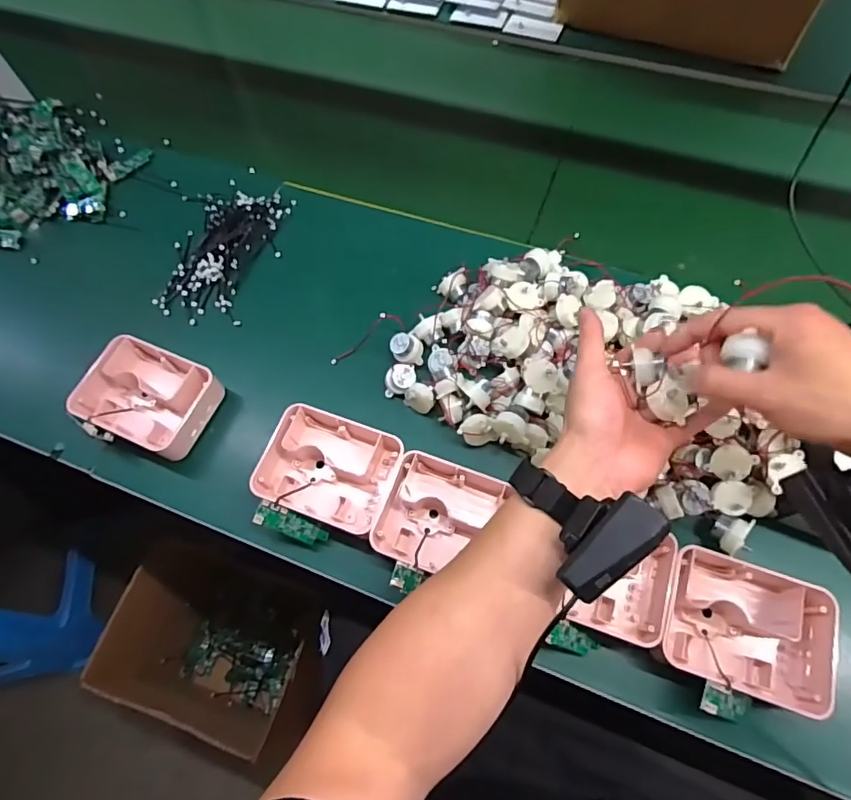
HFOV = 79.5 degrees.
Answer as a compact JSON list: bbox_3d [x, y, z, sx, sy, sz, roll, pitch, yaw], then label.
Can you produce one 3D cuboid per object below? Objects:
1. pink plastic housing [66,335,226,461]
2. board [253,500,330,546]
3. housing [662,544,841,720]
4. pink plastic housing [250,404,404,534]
[{"bbox_3d":[-0.299,-0.004,0.551,0.126,0.046,0.103,22,67,13],"label":"pink plastic housing"},{"bbox_3d":[-0.126,0.118,0.486,0.070,0.005,0.024,26,85,-11],"label":"board"},{"bbox_3d":[0.268,0.191,0.432,0.126,0.045,0.102,17,66,11],"label":"housing"},{"bbox_3d":[-0.094,0.070,0.510,0.131,0.043,0.099,19,66,11],"label":"pink plastic housing"}]

